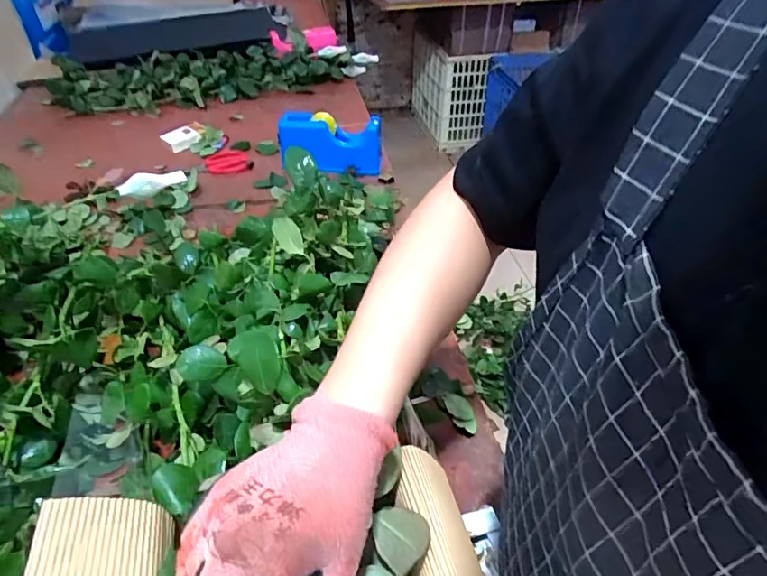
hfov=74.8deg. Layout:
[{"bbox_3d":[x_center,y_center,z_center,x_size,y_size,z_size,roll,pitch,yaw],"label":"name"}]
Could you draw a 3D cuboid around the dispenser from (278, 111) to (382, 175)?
[{"bbox_3d":[-0.105,-0.284,0.986,0.200,0.109,0.072,2,40,3],"label":"dispenser"}]

